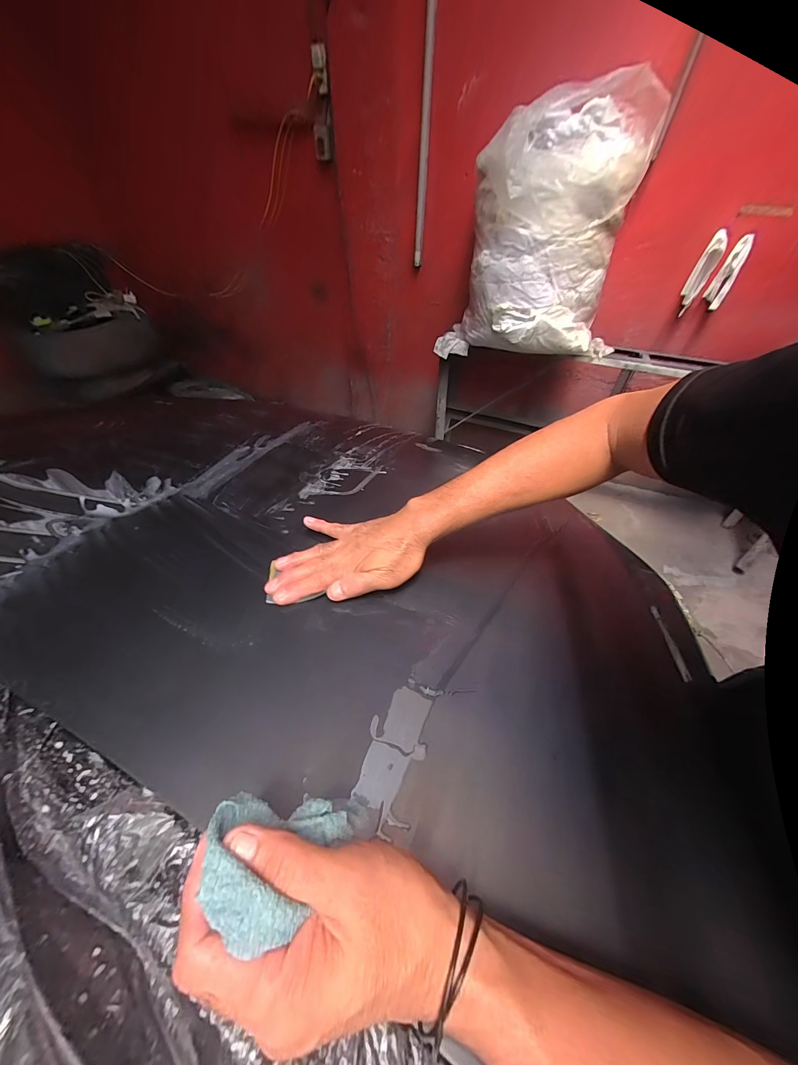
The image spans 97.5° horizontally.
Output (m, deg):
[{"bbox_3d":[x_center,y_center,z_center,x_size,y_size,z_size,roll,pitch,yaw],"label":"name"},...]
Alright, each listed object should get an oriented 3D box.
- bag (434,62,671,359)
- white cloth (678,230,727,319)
[{"bbox_3d":[0.468,-0.939,1.170,0.572,0.688,0.223,21,51,14],"label":"bag"},{"bbox_3d":[1.102,-0.936,1.283,0.062,0.266,0.049,31,74,21],"label":"white cloth"}]

